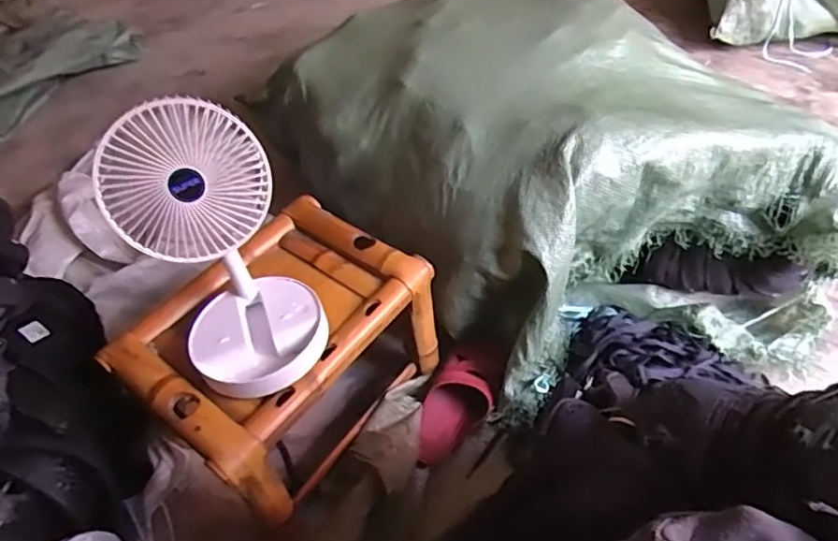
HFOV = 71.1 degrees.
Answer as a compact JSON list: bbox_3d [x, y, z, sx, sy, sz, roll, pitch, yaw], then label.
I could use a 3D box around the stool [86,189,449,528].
[{"bbox_3d":[-0.176,0.112,0.805,0.266,0.199,0.351,30,56,27],"label":"stool"}]

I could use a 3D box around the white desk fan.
[{"bbox_3d":[-0.202,-0.011,0.614,0.154,0.277,0.177,-28,52,-20],"label":"white desk fan"}]

